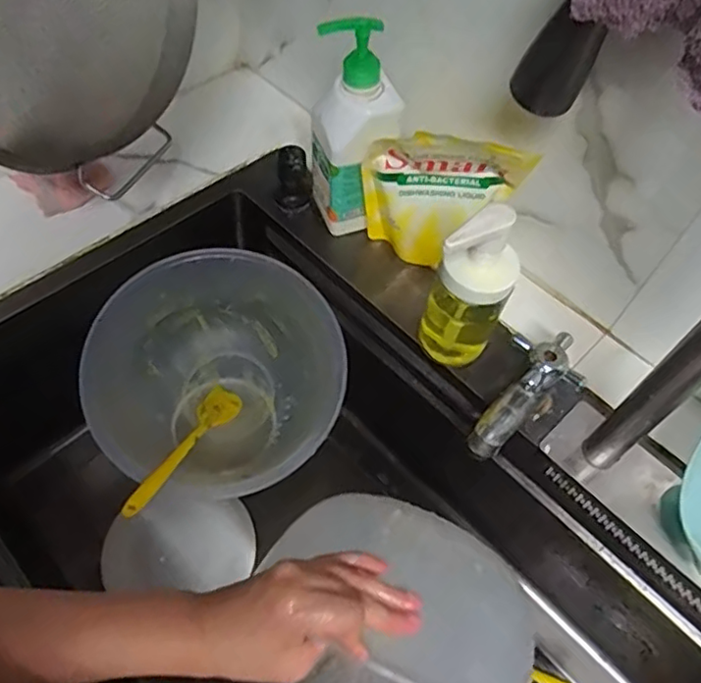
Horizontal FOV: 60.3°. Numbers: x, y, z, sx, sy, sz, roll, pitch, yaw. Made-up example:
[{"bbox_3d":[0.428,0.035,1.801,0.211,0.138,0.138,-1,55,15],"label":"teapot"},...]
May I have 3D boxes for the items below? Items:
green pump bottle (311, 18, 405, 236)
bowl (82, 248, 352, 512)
[{"bbox_3d":[0.003,-0.179,0.537,0.071,0.202,0.051,2,56,-4],"label":"green pump bottle"},{"bbox_3d":[-0.125,0.043,0.622,0.234,0.151,0.225,2,56,-4],"label":"bowl"}]

